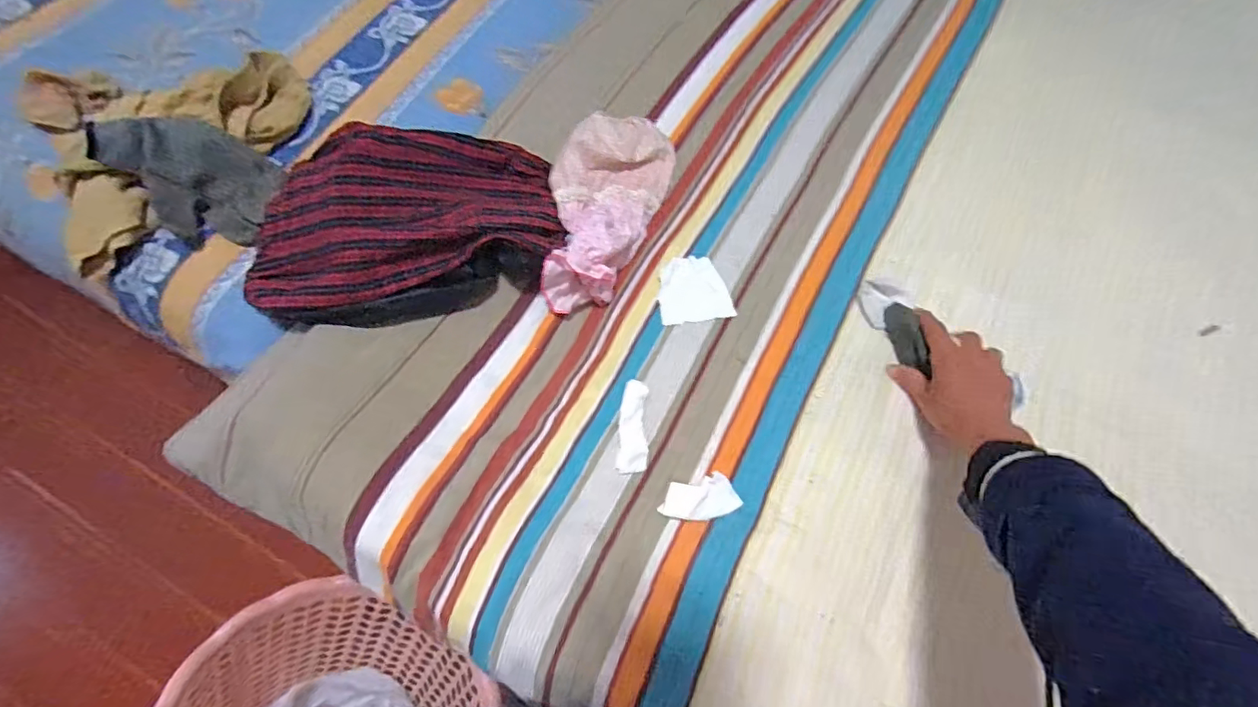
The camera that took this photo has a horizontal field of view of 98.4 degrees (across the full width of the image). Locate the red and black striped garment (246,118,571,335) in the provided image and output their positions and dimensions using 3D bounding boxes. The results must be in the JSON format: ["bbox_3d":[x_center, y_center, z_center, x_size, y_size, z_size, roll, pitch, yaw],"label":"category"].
[{"bbox_3d":[-0.225,-0.122,0.537,0.308,0.119,0.162,-16,70,-9],"label":"red and black striped garment"}]

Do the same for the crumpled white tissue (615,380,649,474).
[{"bbox_3d":[0.005,0.069,0.511,0.028,0.017,0.086,4,67,1],"label":"crumpled white tissue"}]

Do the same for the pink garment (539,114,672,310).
[{"bbox_3d":[-0.033,-0.158,0.574,0.110,0.060,0.238,21,69,6],"label":"pink garment"}]

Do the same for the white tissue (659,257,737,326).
[{"bbox_3d":[0.067,-0.067,0.570,0.074,0.005,0.074,-7,67,-4],"label":"white tissue"}]

